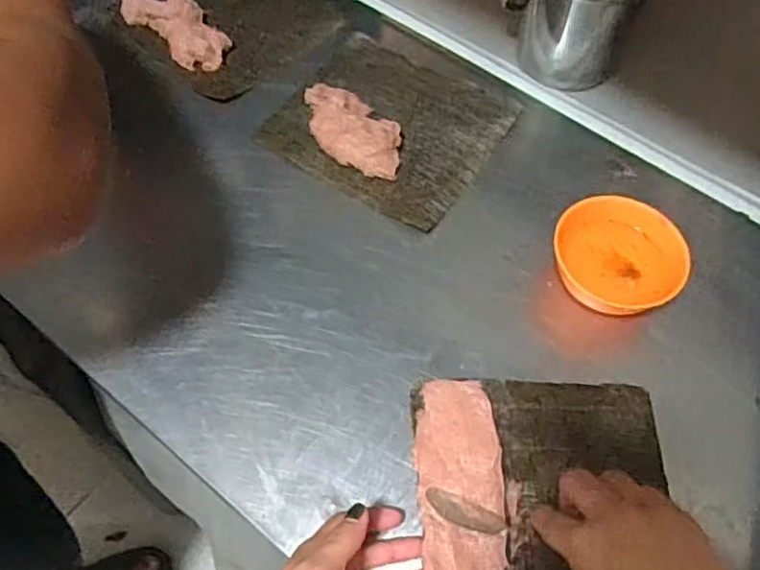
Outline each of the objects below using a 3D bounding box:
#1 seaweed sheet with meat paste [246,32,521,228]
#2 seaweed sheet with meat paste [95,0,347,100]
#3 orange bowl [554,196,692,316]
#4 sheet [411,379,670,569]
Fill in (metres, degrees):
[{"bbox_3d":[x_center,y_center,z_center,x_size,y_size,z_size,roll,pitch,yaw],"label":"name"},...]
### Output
[{"bbox_3d":[0.011,-0.162,0.642,0.198,0.027,0.186,29,62,15],"label":"seaweed sheet with meat paste"},{"bbox_3d":[-0.170,-0.304,0.715,0.223,0.025,0.205,38,64,19],"label":"seaweed sheet with meat paste"},{"bbox_3d":[0.195,-0.024,0.547,0.104,0.038,0.085,37,64,18],"label":"orange bowl"},{"bbox_3d":[0.116,0.159,0.462,0.179,0.021,0.200,3,58,-3],"label":"sheet"}]

